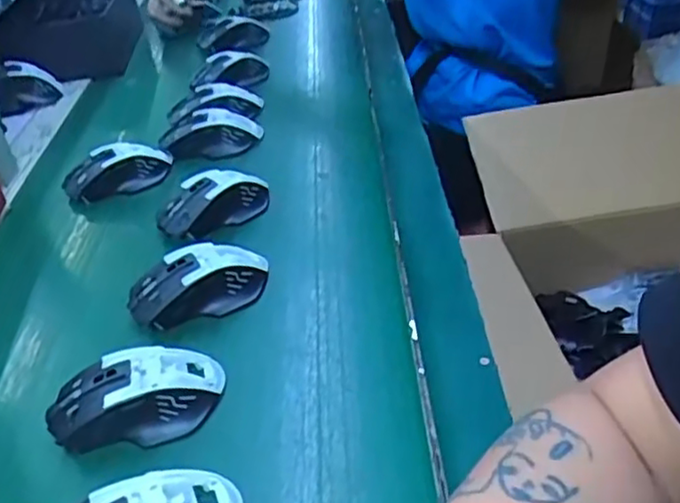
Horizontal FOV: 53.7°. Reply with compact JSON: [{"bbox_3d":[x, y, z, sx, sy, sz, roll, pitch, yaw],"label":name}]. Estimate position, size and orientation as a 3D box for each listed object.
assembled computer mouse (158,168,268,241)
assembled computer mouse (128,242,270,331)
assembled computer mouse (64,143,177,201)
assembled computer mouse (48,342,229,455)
[{"bbox_3d":[-0.120,-0.047,0.654,0.115,0.037,0.069,-27,42,-26],"label":"assembled computer mouse"},{"bbox_3d":[-0.115,0.024,0.553,0.117,0.036,0.065,-18,38,-15],"label":"assembled computer mouse"},{"bbox_3d":[-0.240,-0.089,0.729,0.117,0.039,0.056,-19,39,-17],"label":"assembled computer mouse"},{"bbox_3d":[-0.138,0.097,0.455,0.114,0.034,0.061,-16,38,-13],"label":"assembled computer mouse"}]

